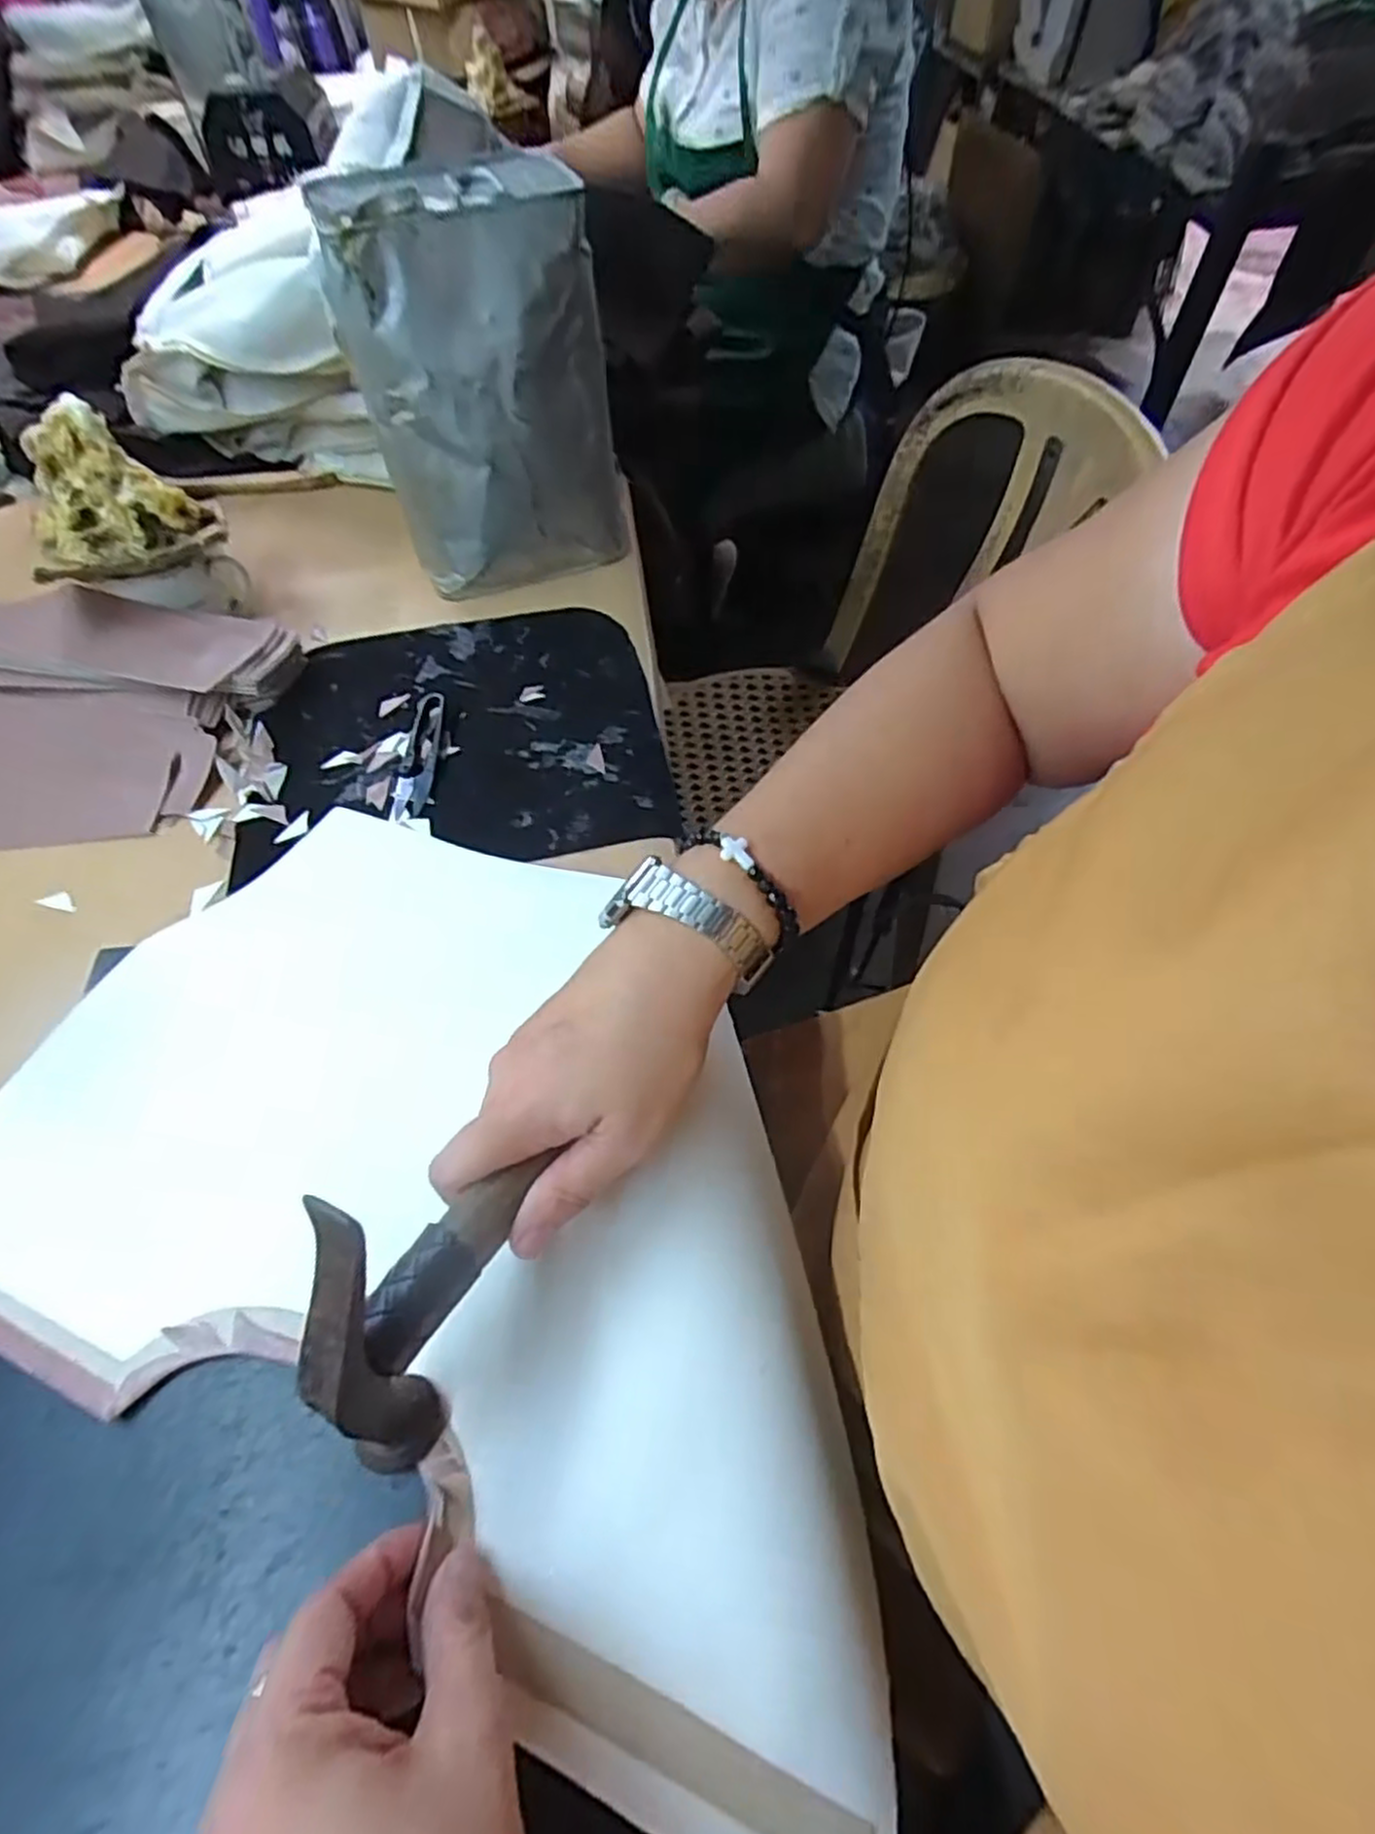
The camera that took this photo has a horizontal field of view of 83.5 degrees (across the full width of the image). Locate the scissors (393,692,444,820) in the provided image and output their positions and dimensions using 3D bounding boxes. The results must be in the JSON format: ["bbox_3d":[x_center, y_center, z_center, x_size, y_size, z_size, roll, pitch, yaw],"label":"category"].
[{"bbox_3d":[-0.174,-0.107,0.498,0.024,0.012,0.101,-3,56,-1],"label":"scissors"}]

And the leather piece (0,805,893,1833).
[{"bbox_3d":[-0.091,0.104,0.343,0.422,0.023,0.283,21,59,14],"label":"leather piece"}]

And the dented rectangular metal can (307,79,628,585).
[{"bbox_3d":[-0.141,-0.364,0.539,0.160,0.226,0.114,-19,58,-11],"label":"dented rectangular metal can"}]

